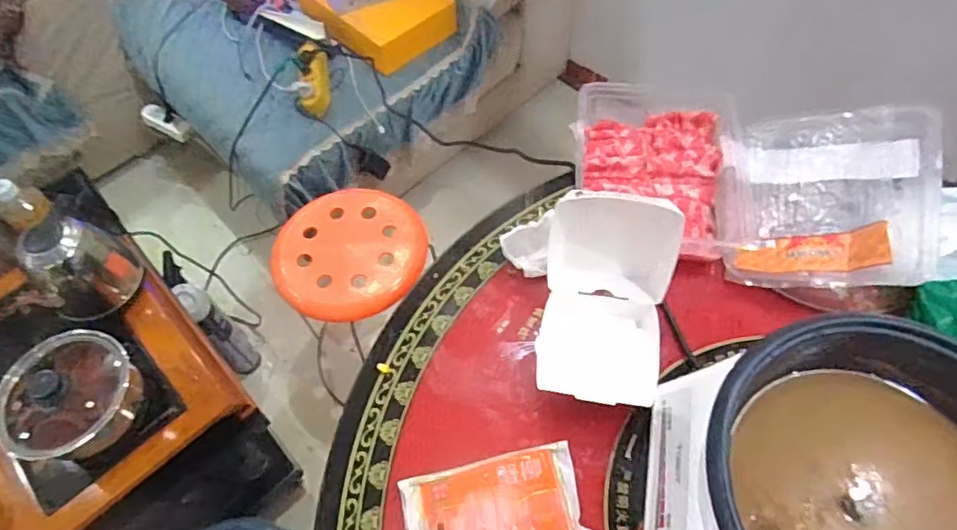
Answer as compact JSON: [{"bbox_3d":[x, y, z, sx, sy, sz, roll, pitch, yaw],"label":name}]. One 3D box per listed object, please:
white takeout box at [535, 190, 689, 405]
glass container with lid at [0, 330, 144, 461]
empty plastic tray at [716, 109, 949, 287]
[{"bbox_3d":[0.130,0.039,0.590,0.127,0.130,0.175,7,60,6],"label":"white takeout box"},{"bbox_3d":[-0.530,0.168,0.756,0.148,0.129,0.154,0,60,2],"label":"glass container with lid"},{"bbox_3d":[0.389,-0.083,0.656,0.213,0.045,0.240,-2,59,33],"label":"empty plastic tray"}]

